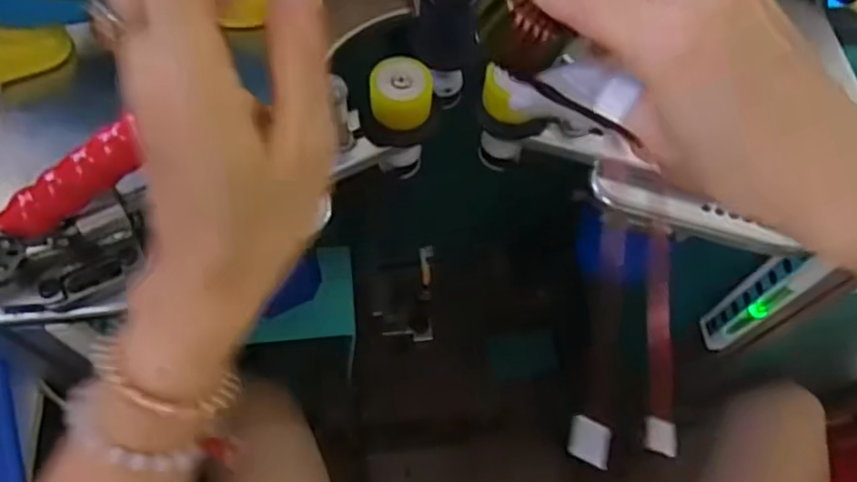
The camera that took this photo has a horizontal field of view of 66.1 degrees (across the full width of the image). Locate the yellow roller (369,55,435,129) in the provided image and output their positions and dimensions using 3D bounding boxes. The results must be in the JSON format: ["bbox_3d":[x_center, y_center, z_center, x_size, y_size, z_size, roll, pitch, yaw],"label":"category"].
[{"bbox_3d":[-0.015,-0.085,0.378,0.035,0.028,0.029,3,64,-1],"label":"yellow roller"}]

